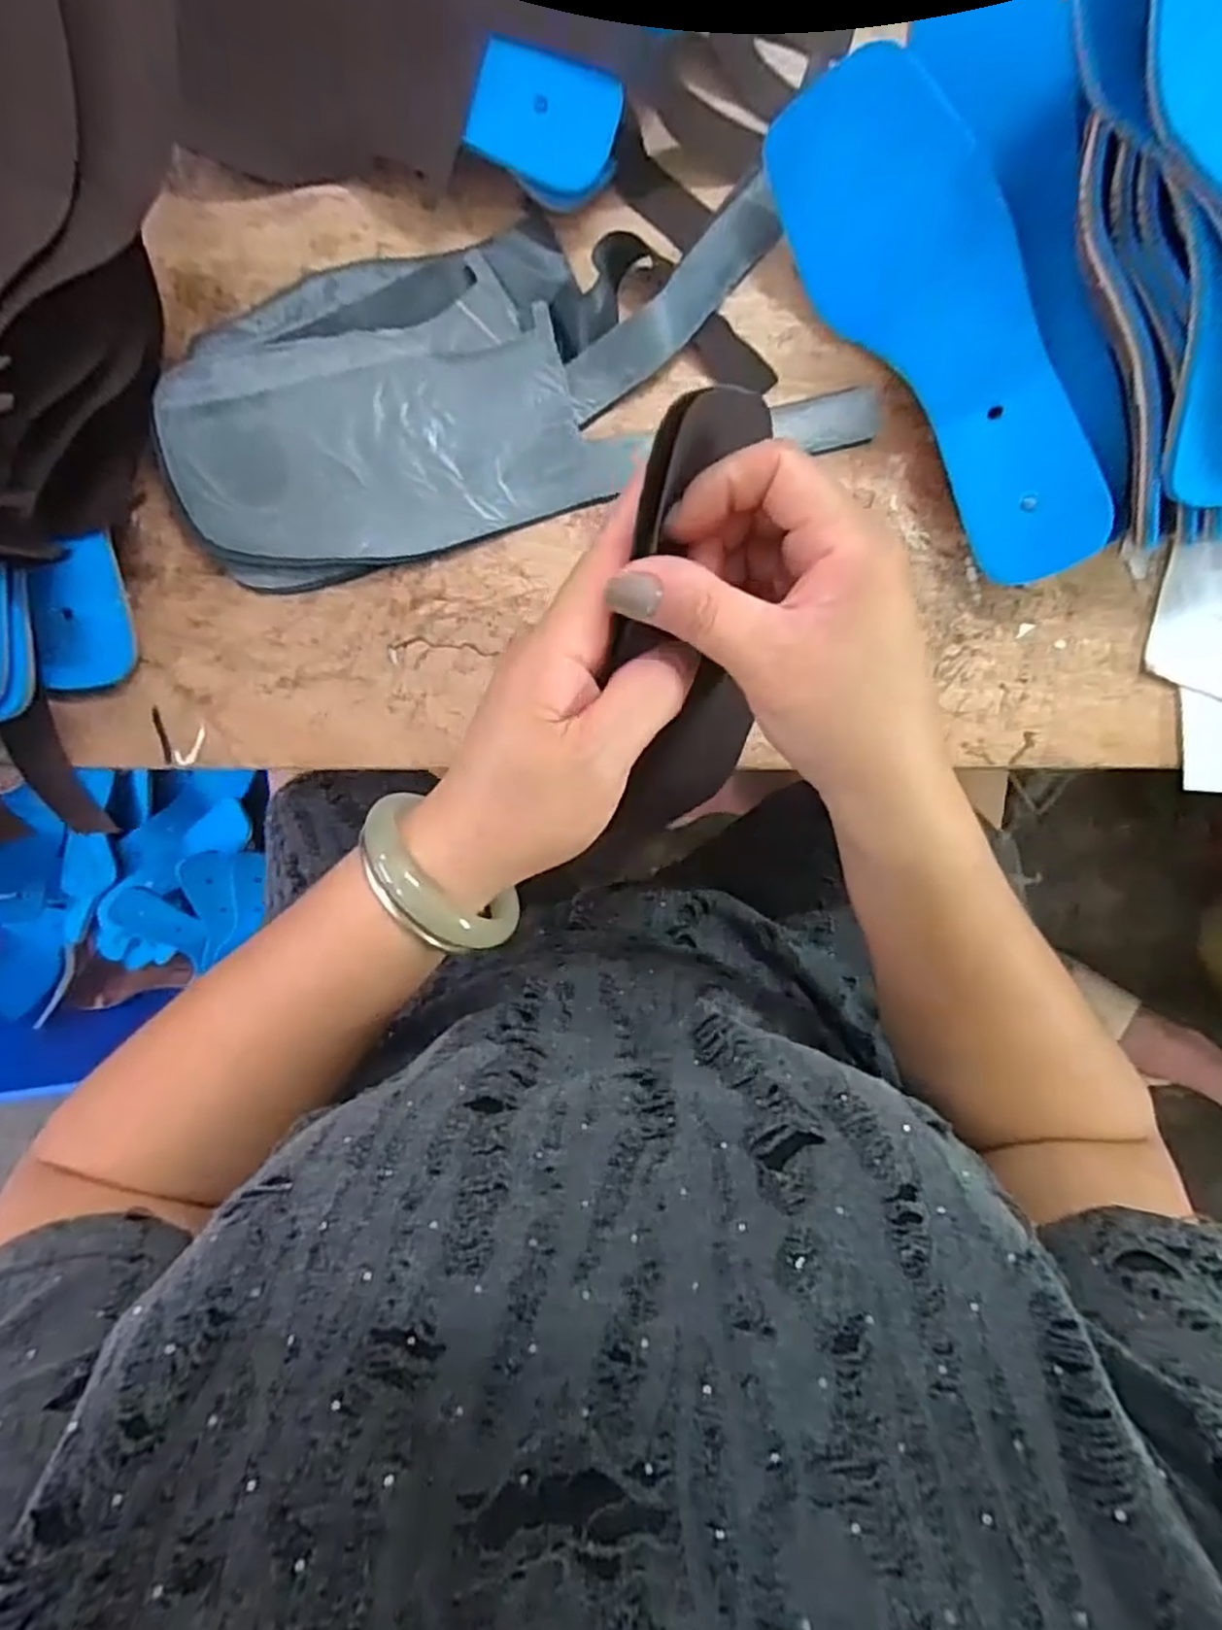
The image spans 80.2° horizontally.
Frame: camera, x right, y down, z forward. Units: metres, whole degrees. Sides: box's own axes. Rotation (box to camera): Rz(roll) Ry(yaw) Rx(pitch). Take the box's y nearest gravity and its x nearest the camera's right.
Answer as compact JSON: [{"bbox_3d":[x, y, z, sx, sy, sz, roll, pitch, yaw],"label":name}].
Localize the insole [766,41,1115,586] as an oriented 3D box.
[{"bbox_3d":[0.157,-0.224,0.331,0.079,0.026,0.236,-32,89,32],"label":"insole"}]

